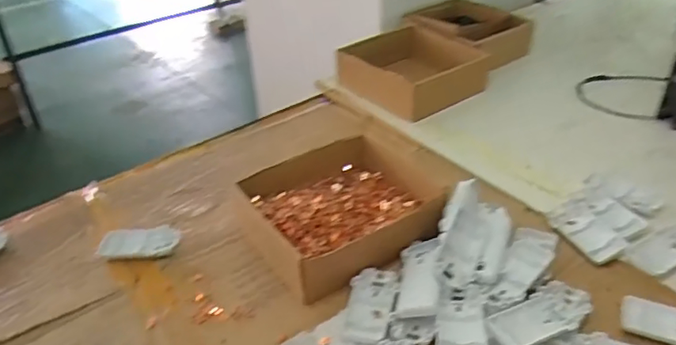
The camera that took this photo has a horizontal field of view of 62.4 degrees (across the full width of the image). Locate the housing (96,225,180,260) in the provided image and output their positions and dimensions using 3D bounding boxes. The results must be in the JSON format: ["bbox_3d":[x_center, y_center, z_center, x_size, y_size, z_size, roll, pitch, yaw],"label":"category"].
[{"bbox_3d":[-0.245,0.086,0.691,0.093,0.019,0.043,-6,35,-5],"label":"housing"}]

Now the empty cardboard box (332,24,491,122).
[{"bbox_3d":[0.134,-0.183,1.021,0.191,0.078,0.215,-29,42,-33],"label":"empty cardboard box"}]

